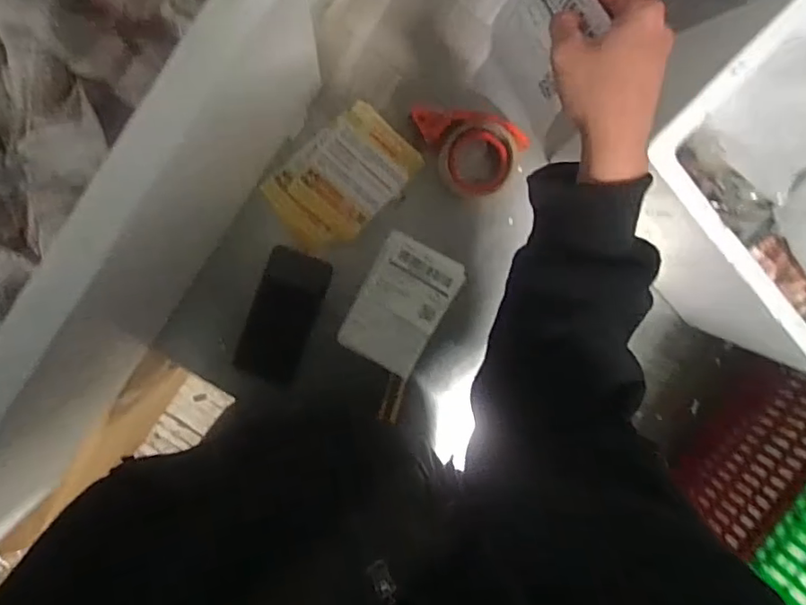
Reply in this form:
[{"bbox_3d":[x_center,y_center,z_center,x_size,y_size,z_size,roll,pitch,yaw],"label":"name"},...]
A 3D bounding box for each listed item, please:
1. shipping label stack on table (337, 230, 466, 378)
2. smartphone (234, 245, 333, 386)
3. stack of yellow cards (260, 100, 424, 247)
[{"bbox_3d":[-0.002,0.002,0.707,0.104,0.011,0.161,28,94,-6],"label":"shipping label stack on table"},{"bbox_3d":[-0.148,0.016,0.693,0.080,0.013,0.159,19,95,-5],"label":"smartphone"},{"bbox_3d":[-0.075,-0.151,0.684,0.120,0.009,0.173,44,92,-7],"label":"stack of yellow cards"}]

